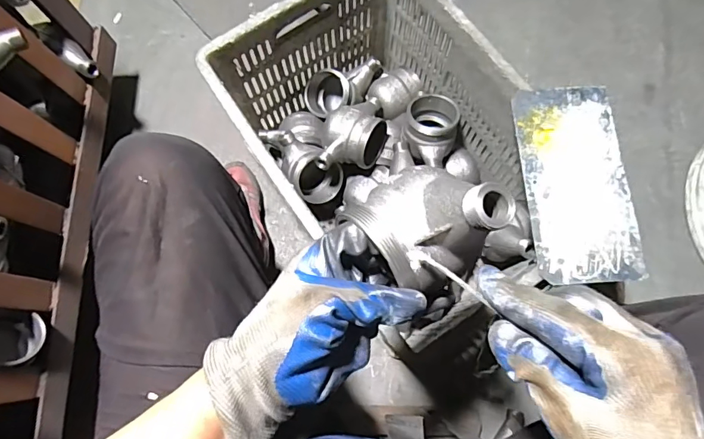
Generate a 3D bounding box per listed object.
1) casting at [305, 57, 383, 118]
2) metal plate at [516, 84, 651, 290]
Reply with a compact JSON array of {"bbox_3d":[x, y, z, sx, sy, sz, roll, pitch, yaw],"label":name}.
[{"bbox_3d":[-0.012,-0.209,0.786,0.132,0.083,0.077,-11,77,-2],"label":"casting"},{"bbox_3d":[0.258,-0.045,0.535,0.113,0.006,0.231,-4,76,-1],"label":"metal plate"}]

